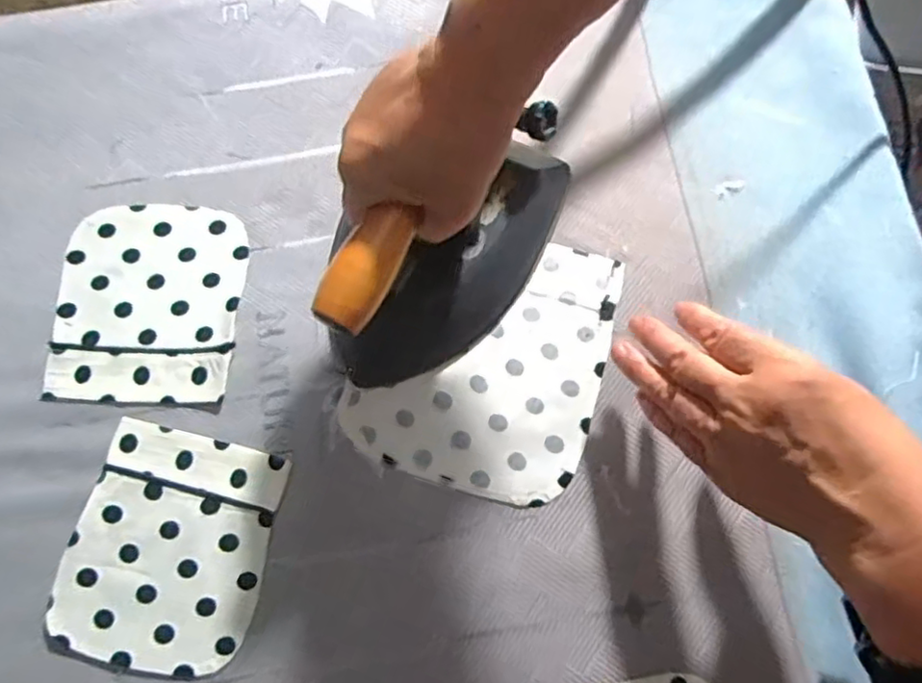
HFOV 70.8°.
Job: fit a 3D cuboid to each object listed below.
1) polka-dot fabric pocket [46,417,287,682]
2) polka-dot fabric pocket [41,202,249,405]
[{"bbox_3d":[-0.178,0.126,0.398,0.116,0.006,0.136,13,77,3],"label":"polka-dot fabric pocket"},{"bbox_3d":[-0.210,-0.028,0.436,0.120,0.005,0.136,2,77,0],"label":"polka-dot fabric pocket"}]

